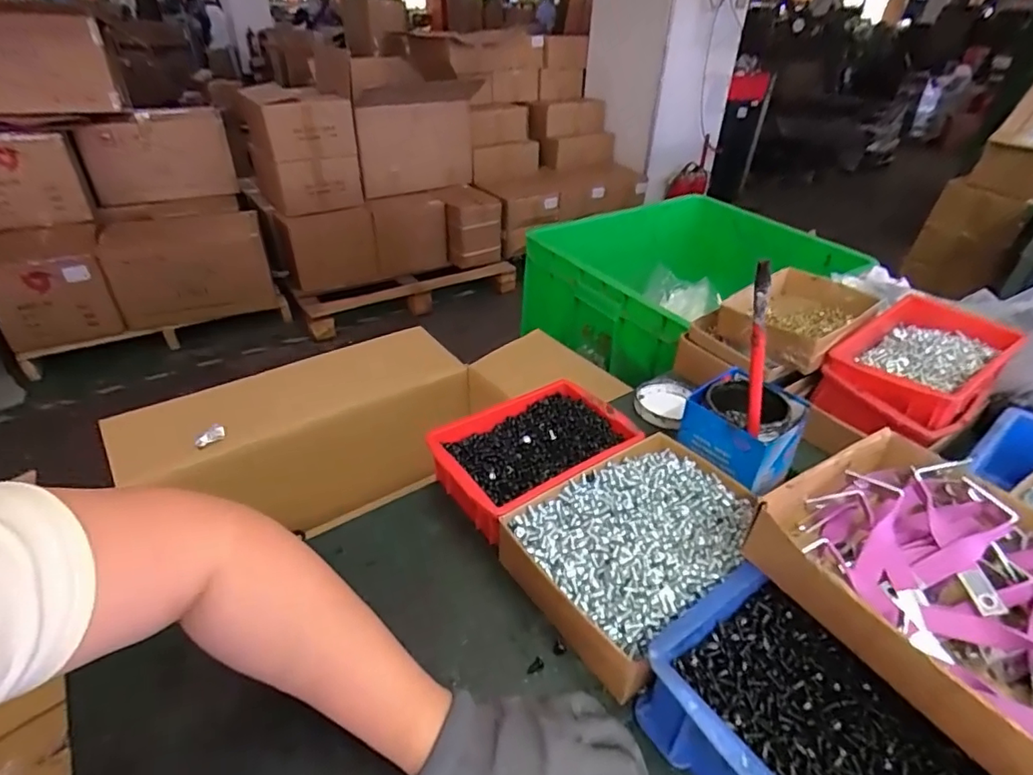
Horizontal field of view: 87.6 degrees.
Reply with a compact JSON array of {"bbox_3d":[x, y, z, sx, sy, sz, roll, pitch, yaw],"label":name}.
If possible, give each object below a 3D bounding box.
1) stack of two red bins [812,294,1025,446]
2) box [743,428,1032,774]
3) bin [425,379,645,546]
[{"bbox_3d":[0.474,-0.022,0.646,0.232,0.091,0.145,-29,38,-24],"label":"stack of two red bins"},{"bbox_3d":[0.301,0.132,0.364,0.194,0.061,0.214,-18,39,-27],"label":"box"},{"bbox_3d":[0.017,0.069,0.568,0.207,0.053,0.134,-22,41,-31],"label":"bin"}]

